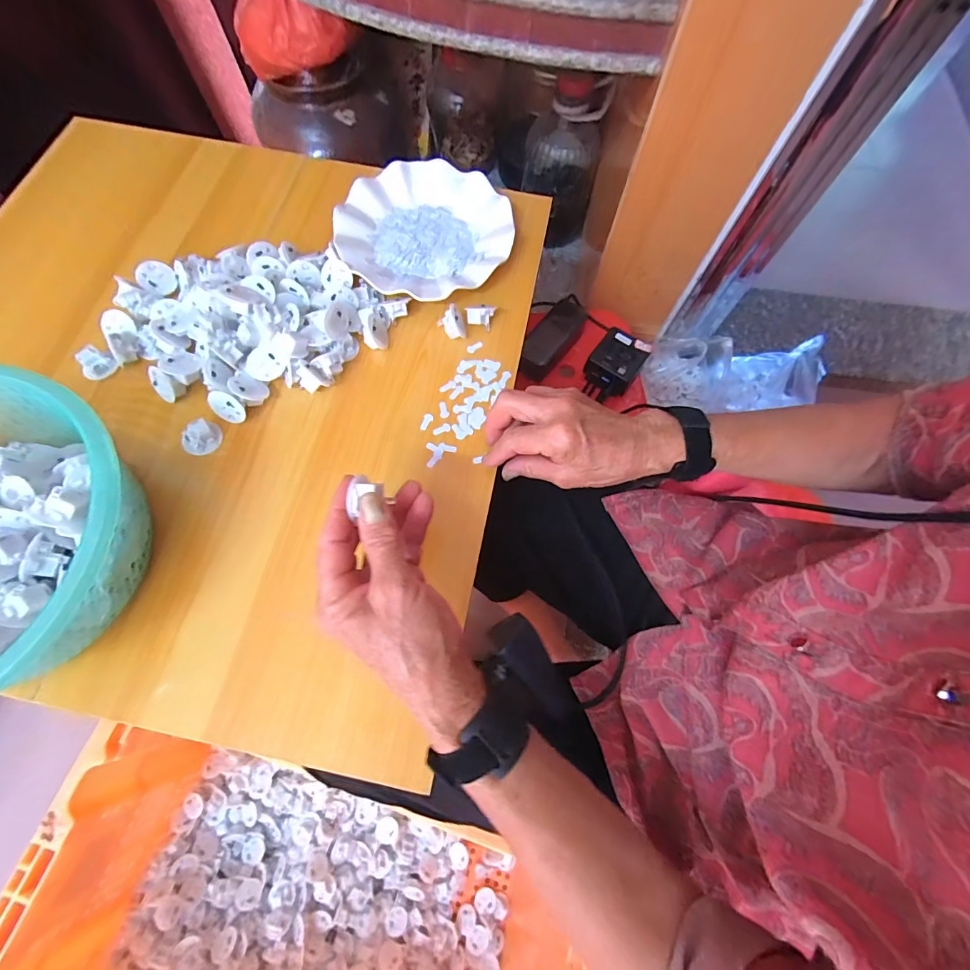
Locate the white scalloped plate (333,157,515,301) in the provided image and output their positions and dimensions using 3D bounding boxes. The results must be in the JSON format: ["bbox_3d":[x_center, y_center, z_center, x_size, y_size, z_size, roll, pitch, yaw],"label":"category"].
[{"bbox_3d":[-0.064,-0.269,0.453,0.181,0.023,0.179,0,71,-1],"label":"white scalloped plate"}]

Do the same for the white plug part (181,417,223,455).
[{"bbox_3d":[-0.249,-0.042,0.374,0.031,0.016,0.024,-38,76,-13],"label":"white plug part"}]

